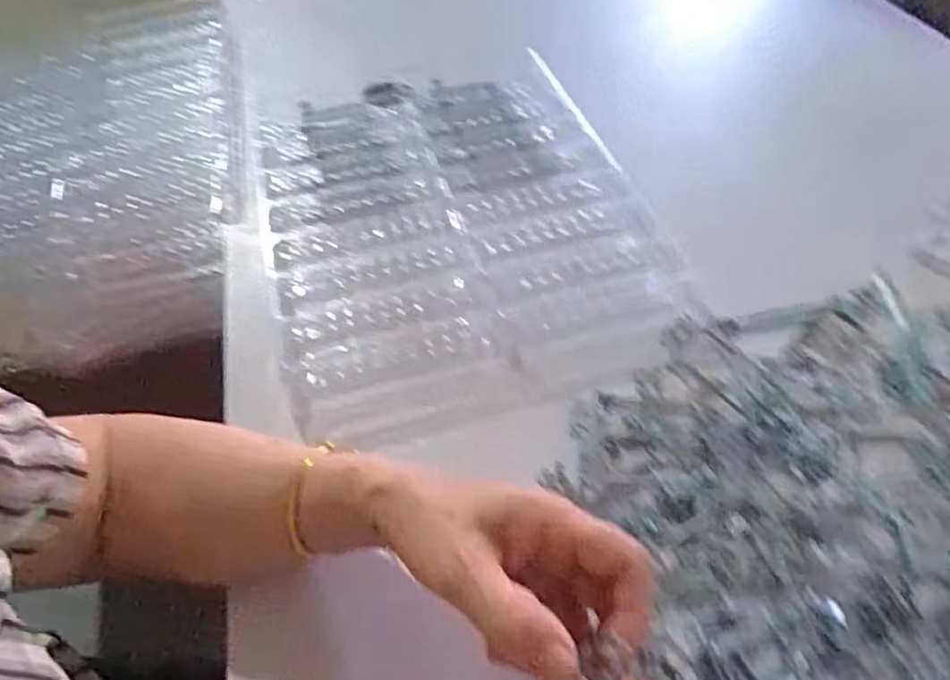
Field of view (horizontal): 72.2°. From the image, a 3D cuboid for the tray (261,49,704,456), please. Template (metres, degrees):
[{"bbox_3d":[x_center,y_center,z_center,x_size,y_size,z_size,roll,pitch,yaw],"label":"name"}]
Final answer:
[{"bbox_3d":[-0.025,-0.128,0.607,0.335,0.033,0.446,-14,51,-8],"label":"tray"}]

